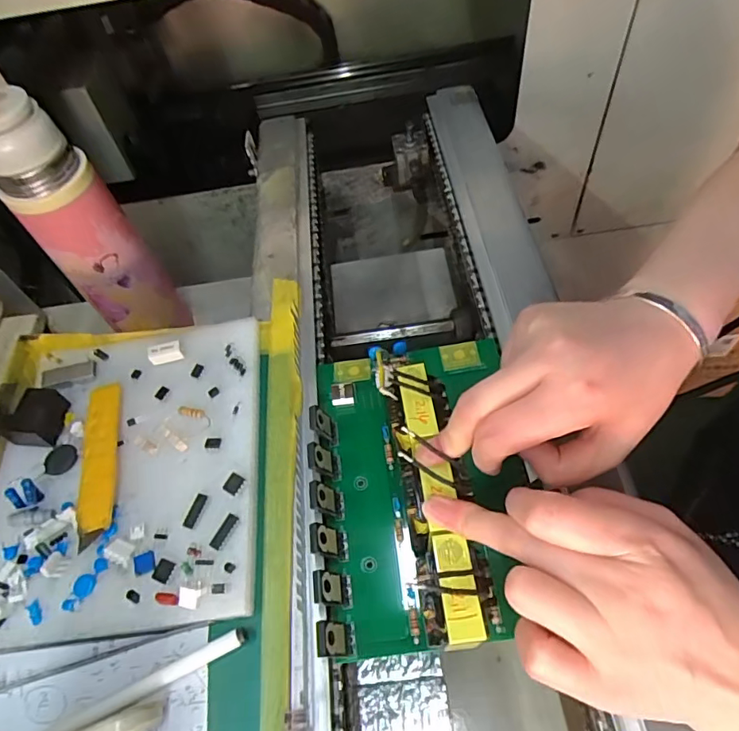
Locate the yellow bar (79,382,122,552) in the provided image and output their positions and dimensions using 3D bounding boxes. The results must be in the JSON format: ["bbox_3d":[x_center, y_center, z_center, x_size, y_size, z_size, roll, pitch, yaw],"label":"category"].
[{"bbox_3d":[-0.161,0.055,0.300,0.020,0.006,0.102,-15,58,-3],"label":"yellow bar"}]

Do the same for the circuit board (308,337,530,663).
[{"bbox_3d":[0.021,0.052,0.274,0.108,0.063,0.180,-5,56,1],"label":"circuit board"}]

